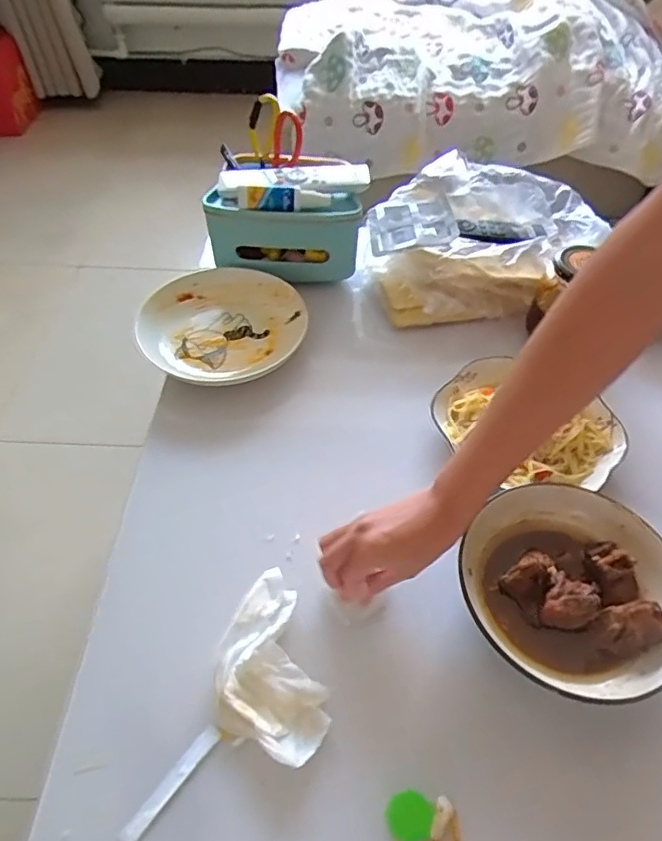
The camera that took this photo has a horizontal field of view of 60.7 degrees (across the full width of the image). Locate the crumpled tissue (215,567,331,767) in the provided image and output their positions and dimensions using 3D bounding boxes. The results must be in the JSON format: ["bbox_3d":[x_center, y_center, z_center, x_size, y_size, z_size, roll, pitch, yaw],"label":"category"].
[{"bbox_3d":[-0.055,0.196,0.455,0.079,0.022,0.144,-14,51,-13],"label":"crumpled tissue"}]

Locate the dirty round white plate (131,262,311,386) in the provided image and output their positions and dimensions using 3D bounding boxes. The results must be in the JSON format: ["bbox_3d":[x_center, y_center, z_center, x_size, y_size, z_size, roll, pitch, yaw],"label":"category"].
[{"bbox_3d":[-0.133,-0.119,0.697,0.194,0.036,0.182,1,50,-1],"label":"dirty round white plate"}]

